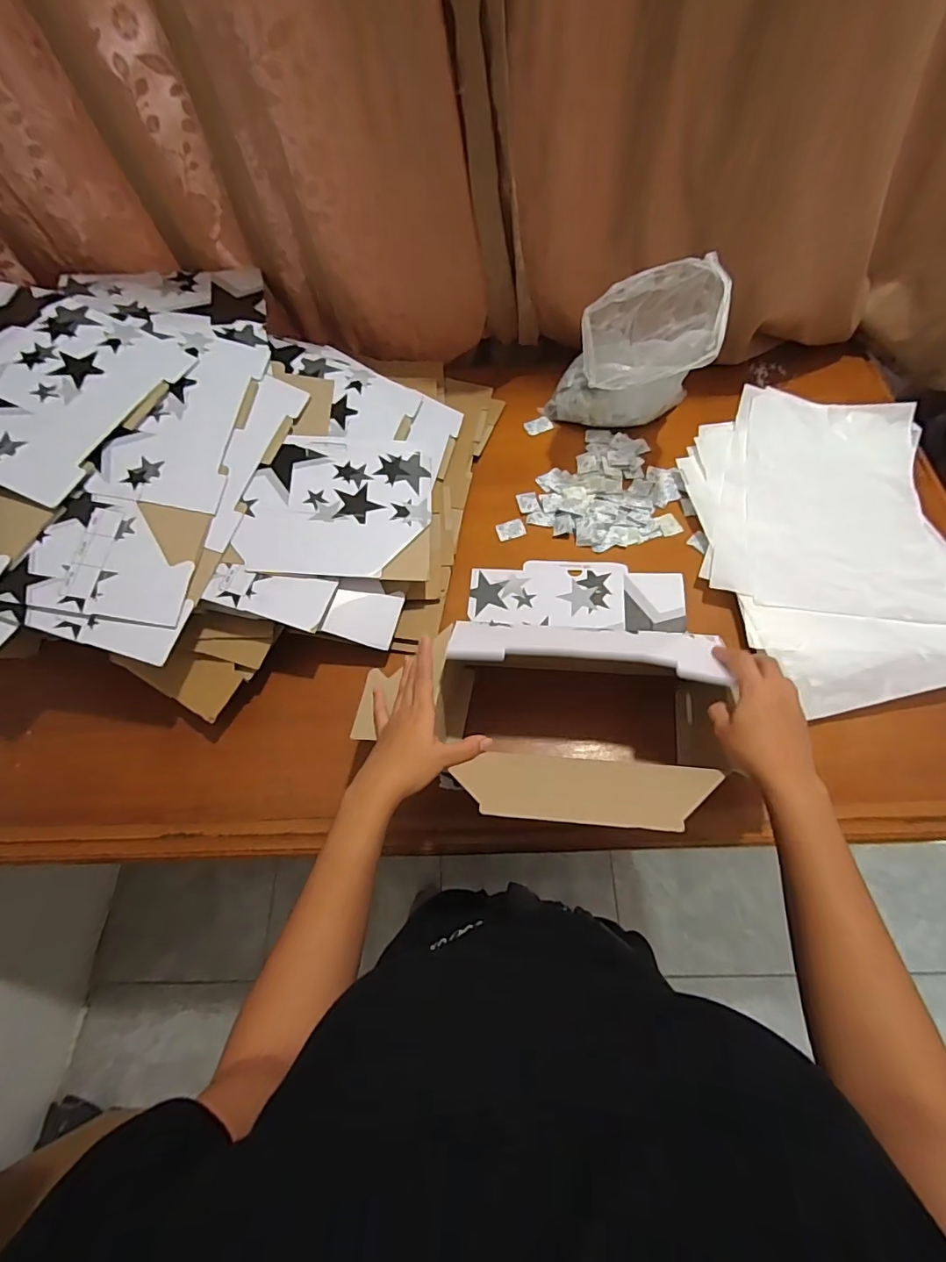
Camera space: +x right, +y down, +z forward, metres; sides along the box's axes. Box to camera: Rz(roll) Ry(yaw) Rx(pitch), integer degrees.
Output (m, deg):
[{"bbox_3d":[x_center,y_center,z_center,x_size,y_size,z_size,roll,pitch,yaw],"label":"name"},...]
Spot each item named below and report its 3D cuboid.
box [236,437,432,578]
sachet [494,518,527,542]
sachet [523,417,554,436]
[{"bbox_3d":[-0.167,-0.163,0.660,0.222,0.014,0.198,2,71,-8],"label":"box"},{"bbox_3d":[0.055,-0.145,0.747,0.041,0.004,0.029,-18,64,-5],"label":"sachet"},{"bbox_3d":[0.105,-0.327,0.831,0.043,0.006,0.028,-21,64,-7],"label":"sachet"}]

